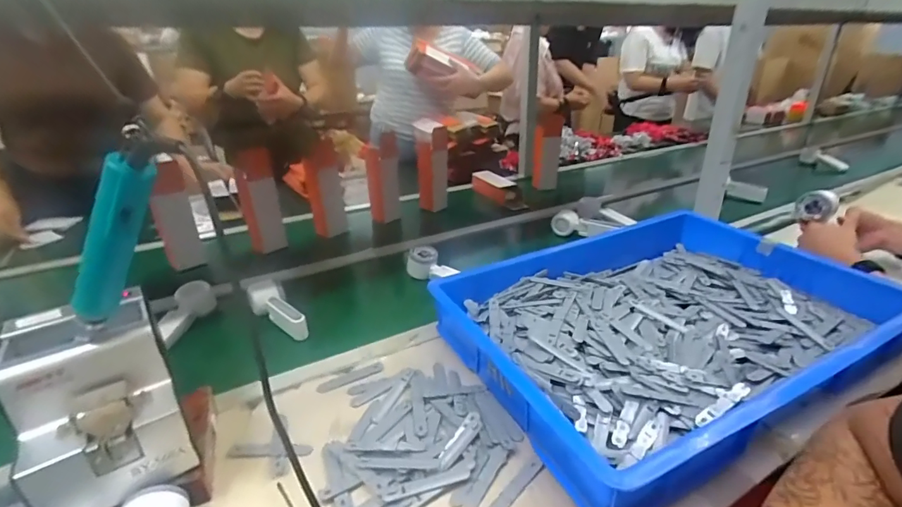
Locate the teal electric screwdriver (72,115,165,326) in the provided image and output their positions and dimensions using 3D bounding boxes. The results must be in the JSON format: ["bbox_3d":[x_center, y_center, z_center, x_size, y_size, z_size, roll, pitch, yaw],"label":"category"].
[{"bbox_3d":[-0.273,-0.014,0.353,0.031,0.202,0.026,27,23,-13],"label":"teal electric screwdriver"}]

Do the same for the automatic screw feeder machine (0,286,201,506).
[{"bbox_3d":[-0.359,0.138,0.444,0.133,0.150,0.167,-18,30,-32],"label":"automatic screw feeder machine"}]

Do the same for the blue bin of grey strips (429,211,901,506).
[{"bbox_3d":[0.328,0.100,0.681,0.626,0.090,0.416,-14,29,-23],"label":"blue bin of grey strips"}]

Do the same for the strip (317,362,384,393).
[{"bbox_3d":[-0.145,0.179,0.634,0.096,0.004,0.021,-15,29,-25],"label":"strip"}]

